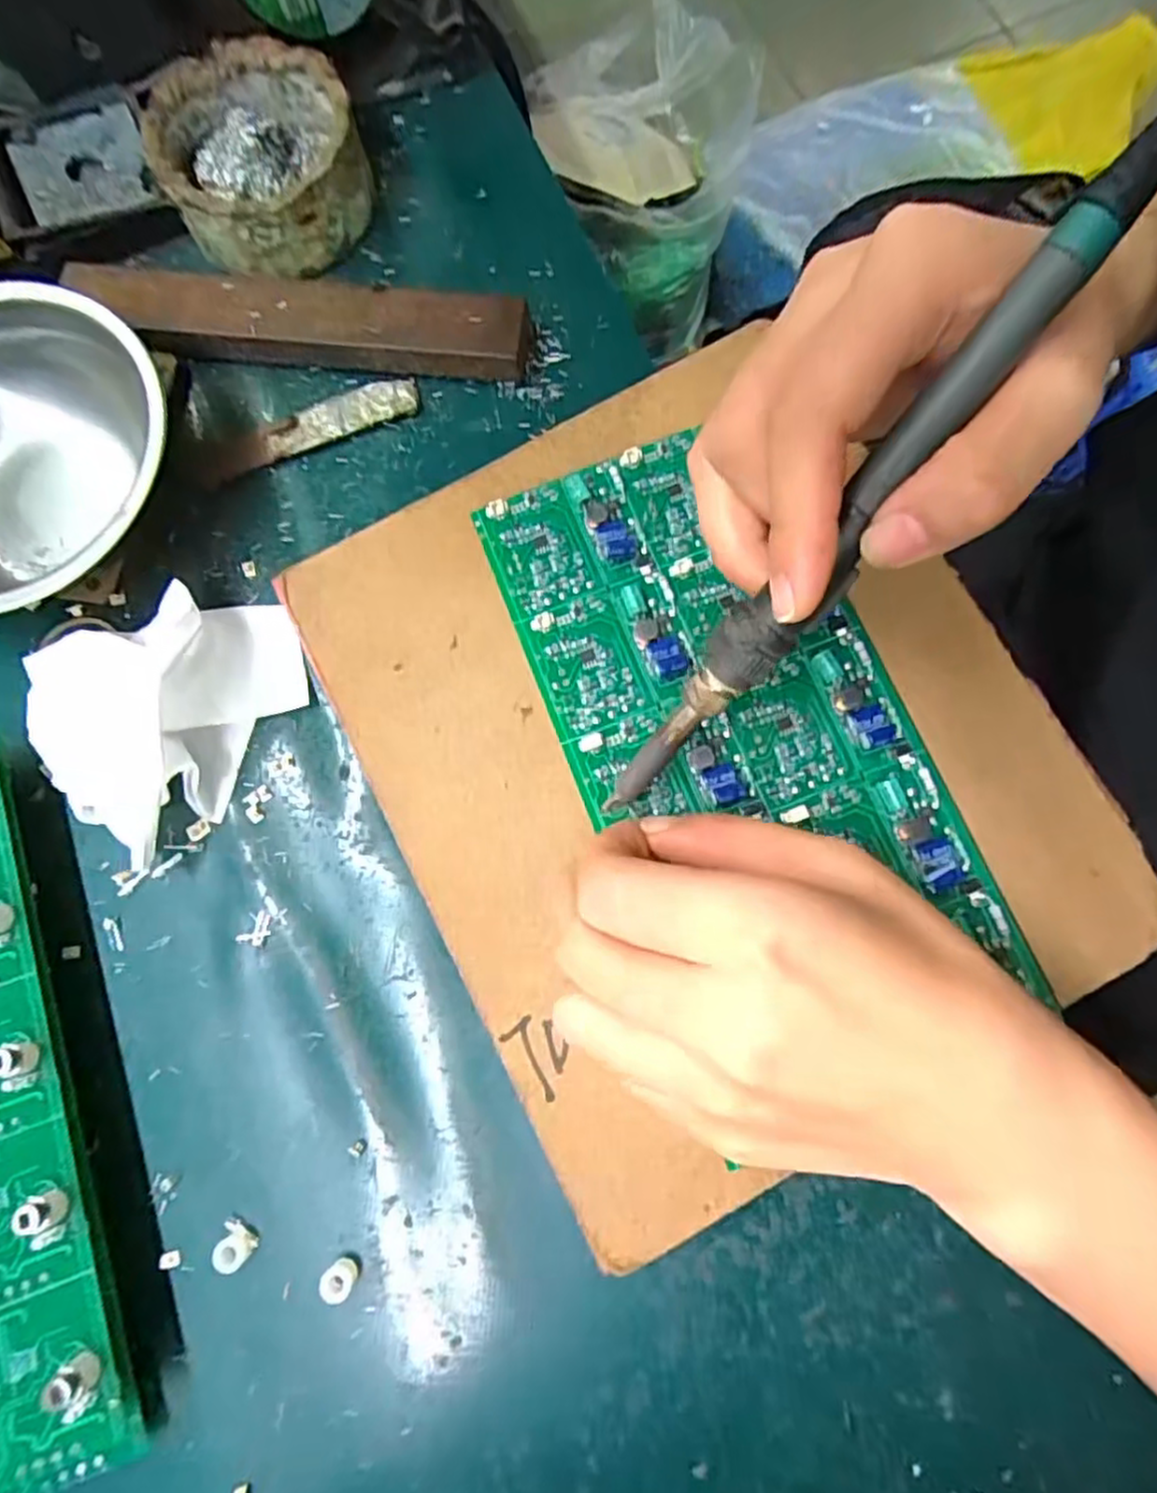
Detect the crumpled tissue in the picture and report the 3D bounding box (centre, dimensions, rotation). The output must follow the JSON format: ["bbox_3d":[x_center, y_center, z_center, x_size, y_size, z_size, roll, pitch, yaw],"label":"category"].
[{"bbox_3d":[-0.150,-0.018,0.262,0.076,0.024,0.097,43,82,9],"label":"crumpled tissue"}]

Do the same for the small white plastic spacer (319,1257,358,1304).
[{"bbox_3d":[-0.075,0.168,0.225,0.009,0.009,0.010,33,80,8],"label":"small white plastic spacer"}]

